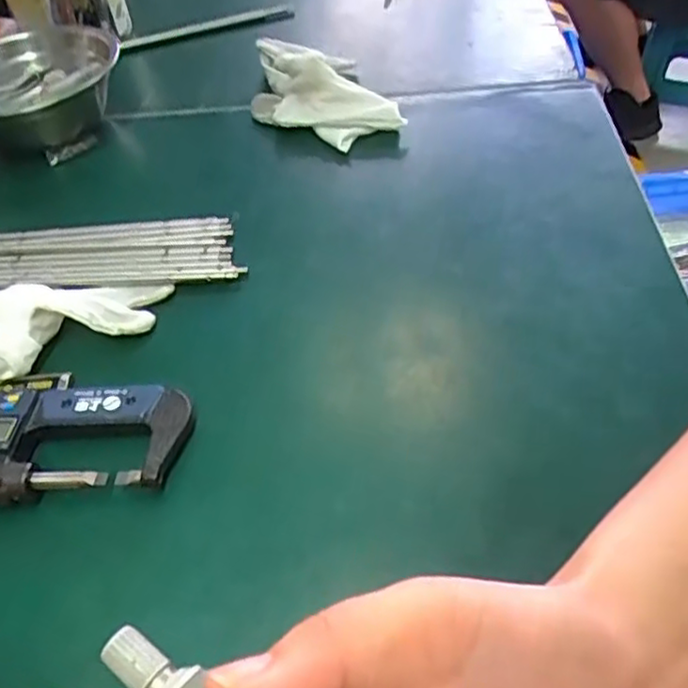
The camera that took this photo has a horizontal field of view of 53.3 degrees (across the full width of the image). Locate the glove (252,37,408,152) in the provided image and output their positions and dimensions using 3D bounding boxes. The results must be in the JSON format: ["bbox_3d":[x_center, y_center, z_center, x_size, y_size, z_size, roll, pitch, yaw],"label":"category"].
[{"bbox_3d":[-0.026,-0.187,0.489,0.085,0.041,0.152,-18,47,-11],"label":"glove"}]

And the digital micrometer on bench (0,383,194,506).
[{"bbox_3d":[-0.156,0.044,0.301,0.172,0.019,0.062,2,47,2],"label":"digital micrometer on bench"}]

